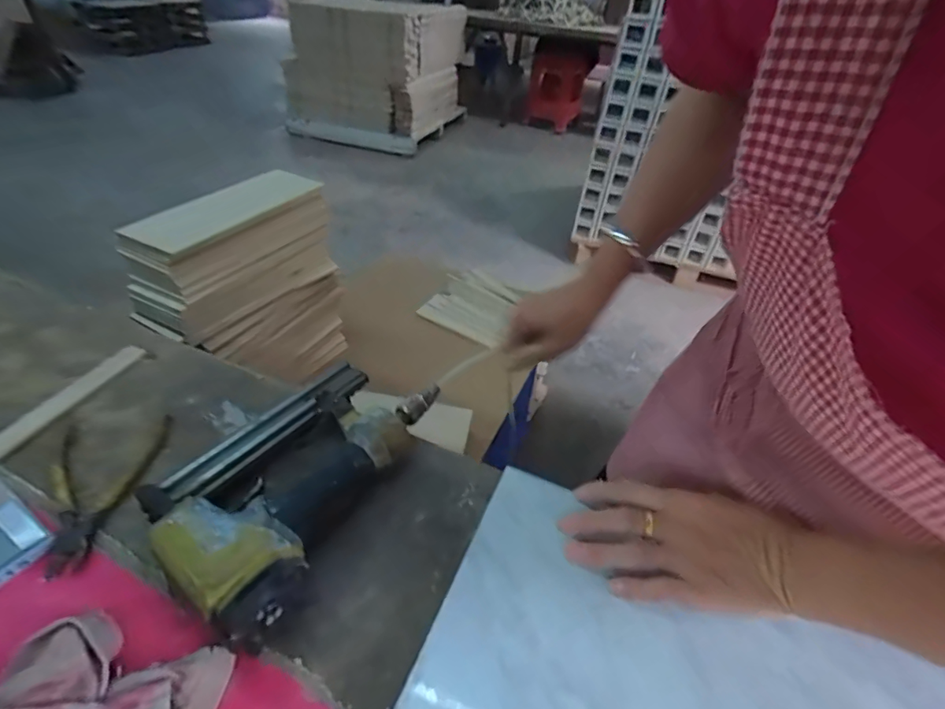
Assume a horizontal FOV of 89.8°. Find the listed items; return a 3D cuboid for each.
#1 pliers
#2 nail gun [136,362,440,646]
[{"bbox_3d":[-0.317,0.109,0.391,0.089,0.009,0.141,-3,41,-10],"label":"pliers"},{"bbox_3d":[-0.151,0.087,0.398,0.160,0.061,0.248,19,42,16],"label":"nail gun"}]

